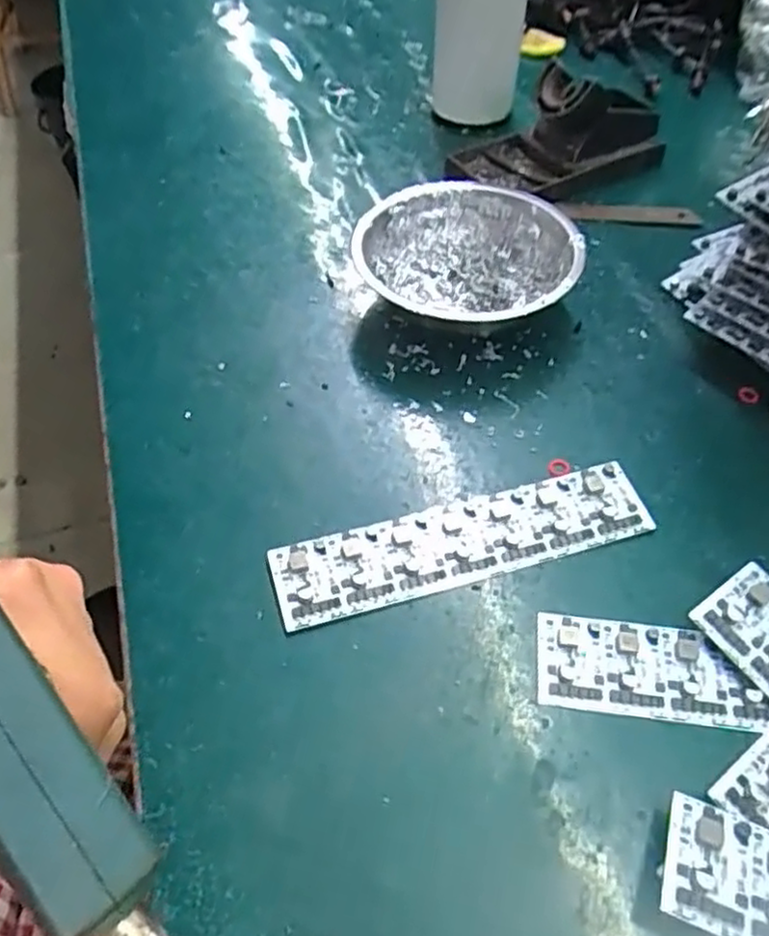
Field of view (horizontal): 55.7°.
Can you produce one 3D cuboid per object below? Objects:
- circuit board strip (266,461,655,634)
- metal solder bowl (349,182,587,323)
[{"bbox_3d":[0.036,0.034,0.335,0.173,0.007,0.038,-14,53,-10],"label":"circuit board strip"},{"bbox_3d":[0.048,-0.116,0.426,0.127,0.042,0.119,25,57,19],"label":"metal solder bowl"}]

